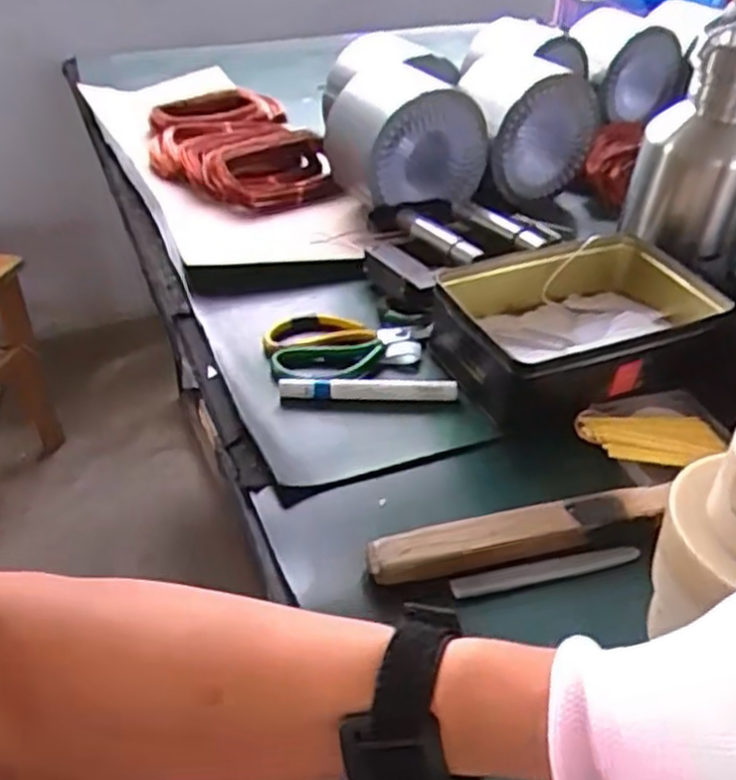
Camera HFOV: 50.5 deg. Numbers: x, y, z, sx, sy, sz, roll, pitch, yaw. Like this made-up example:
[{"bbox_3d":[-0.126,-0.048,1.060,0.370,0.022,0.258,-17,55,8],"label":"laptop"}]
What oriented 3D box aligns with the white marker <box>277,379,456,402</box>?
[{"bbox_3d":[0.000,-0.001,0.633,0.142,0.014,0.017,0,37,-1],"label":"white marker"}]

